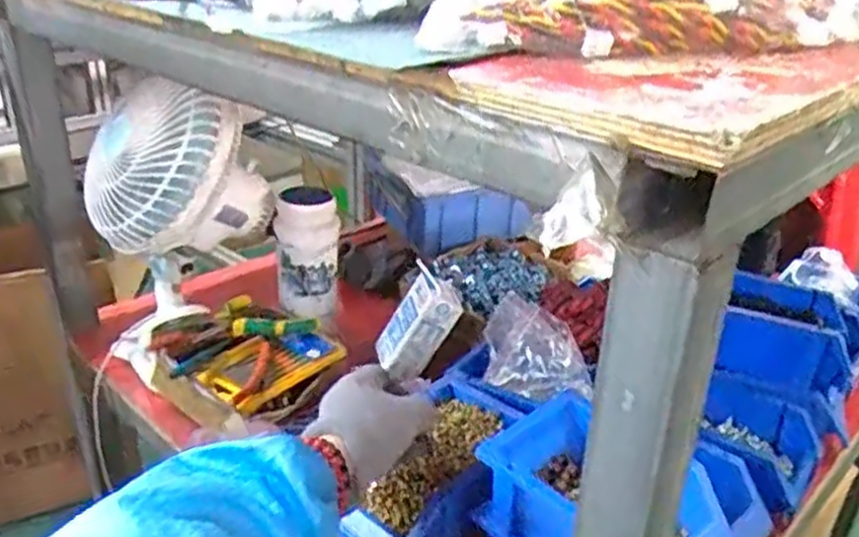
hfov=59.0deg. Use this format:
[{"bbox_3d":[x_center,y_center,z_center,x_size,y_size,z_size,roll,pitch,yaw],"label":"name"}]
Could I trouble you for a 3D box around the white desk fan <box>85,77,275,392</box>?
[{"bbox_3d":[-0.262,-0.033,0.797,0.185,0.311,0.147,-5,26,-14],"label":"white desk fan"}]

